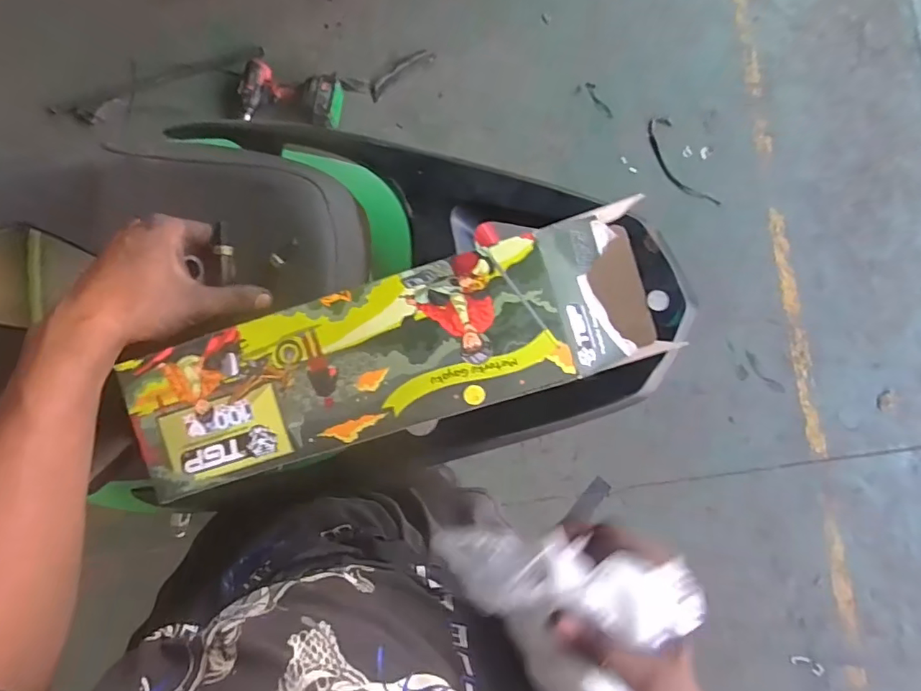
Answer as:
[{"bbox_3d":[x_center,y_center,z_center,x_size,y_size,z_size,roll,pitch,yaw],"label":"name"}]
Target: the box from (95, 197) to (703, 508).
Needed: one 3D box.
[{"bbox_3d":[-0.040,0.005,0.374,0.376,0.059,0.112,-18,86,-2],"label":"box"}]

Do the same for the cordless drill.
[{"bbox_3d":[-0.402,-0.607,1.268,0.244,0.066,0.163,17,82,-4],"label":"cordless drill"}]

